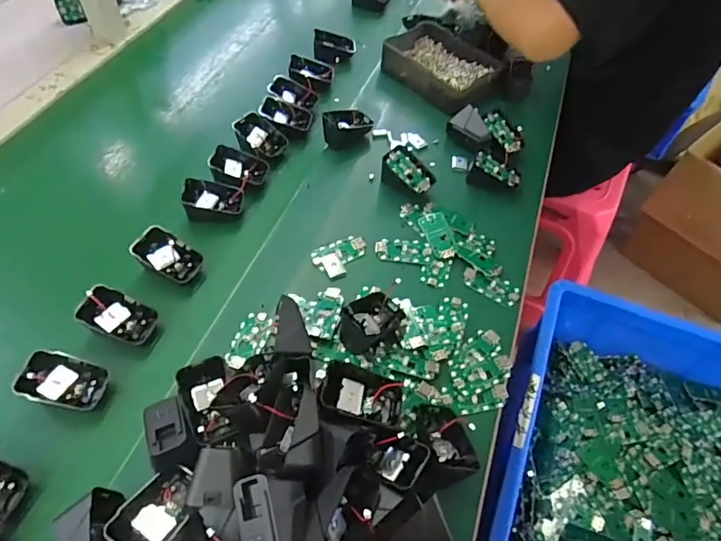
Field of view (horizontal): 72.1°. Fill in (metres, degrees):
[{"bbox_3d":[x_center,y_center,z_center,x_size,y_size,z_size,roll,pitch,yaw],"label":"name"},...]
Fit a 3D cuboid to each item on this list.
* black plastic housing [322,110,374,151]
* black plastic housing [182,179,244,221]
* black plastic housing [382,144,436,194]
[{"bbox_3d":[-0.018,-0.196,0.682,0.071,0.038,0.047,-15,56,-12],"label":"black plastic housing"},{"bbox_3d":[-0.176,-0.085,0.600,0.065,0.043,0.040,-4,54,-4],"label":"black plastic housing"},{"bbox_3d":[0.062,-0.123,0.633,0.066,0.039,0.045,38,61,23],"label":"black plastic housing"}]

